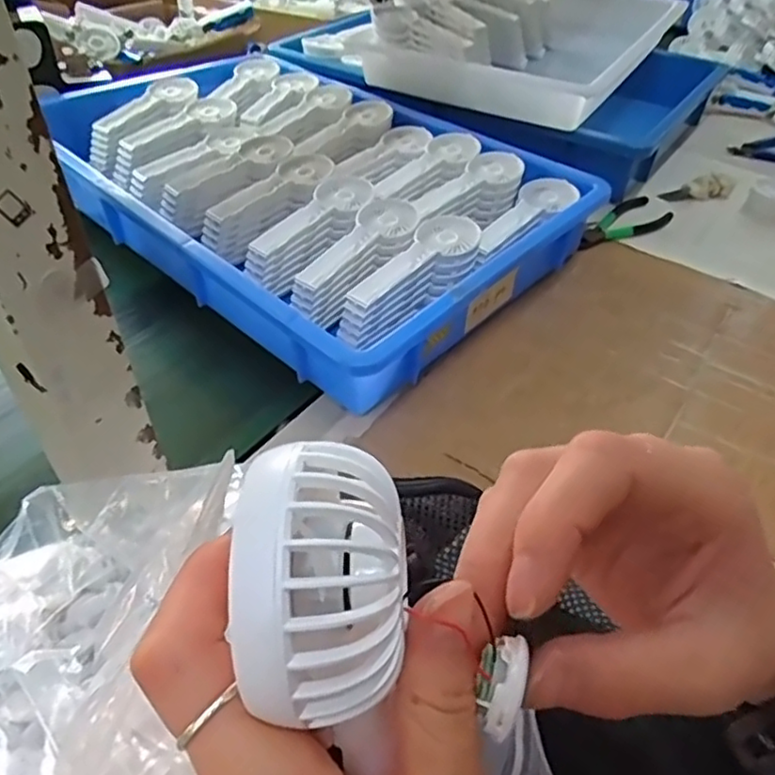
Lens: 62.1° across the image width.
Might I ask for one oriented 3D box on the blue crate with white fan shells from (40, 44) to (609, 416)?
[{"bbox_3d":[-0.104,-0.213,0.694,0.547,0.086,0.368,33,53,27],"label":"blue crate with white fan shells"}]

